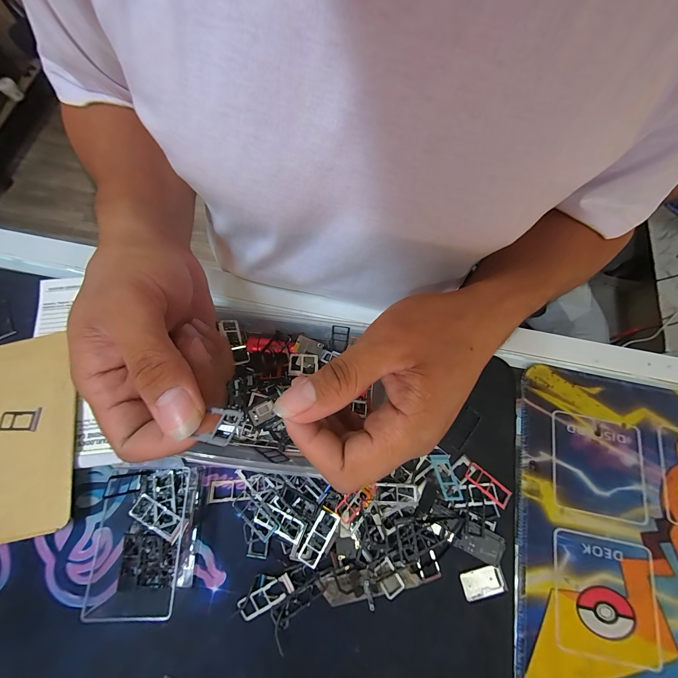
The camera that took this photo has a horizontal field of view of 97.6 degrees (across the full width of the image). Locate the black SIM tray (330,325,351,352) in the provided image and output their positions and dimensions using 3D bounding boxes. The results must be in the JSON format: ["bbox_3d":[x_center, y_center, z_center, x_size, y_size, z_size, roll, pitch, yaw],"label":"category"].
[{"bbox_3d":[0.000,0.000,0.254,0.014,0.035,0.004,9,56,-1],"label":"black SIM tray"}]

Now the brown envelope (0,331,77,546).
[{"bbox_3d":[-0.289,0.080,0.243,0.145,0.005,0.161,-15,72,2],"label":"brown envelope"}]

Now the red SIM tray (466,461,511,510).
[{"bbox_3d":[0.119,0.116,0.236,0.037,0.004,0.014,39,77,10],"label":"red SIM tray"}]

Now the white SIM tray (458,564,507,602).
[{"bbox_3d":[0.107,0.180,0.219,0.031,0.004,0.019,-13,75,-4],"label":"white SIM tray"}]

